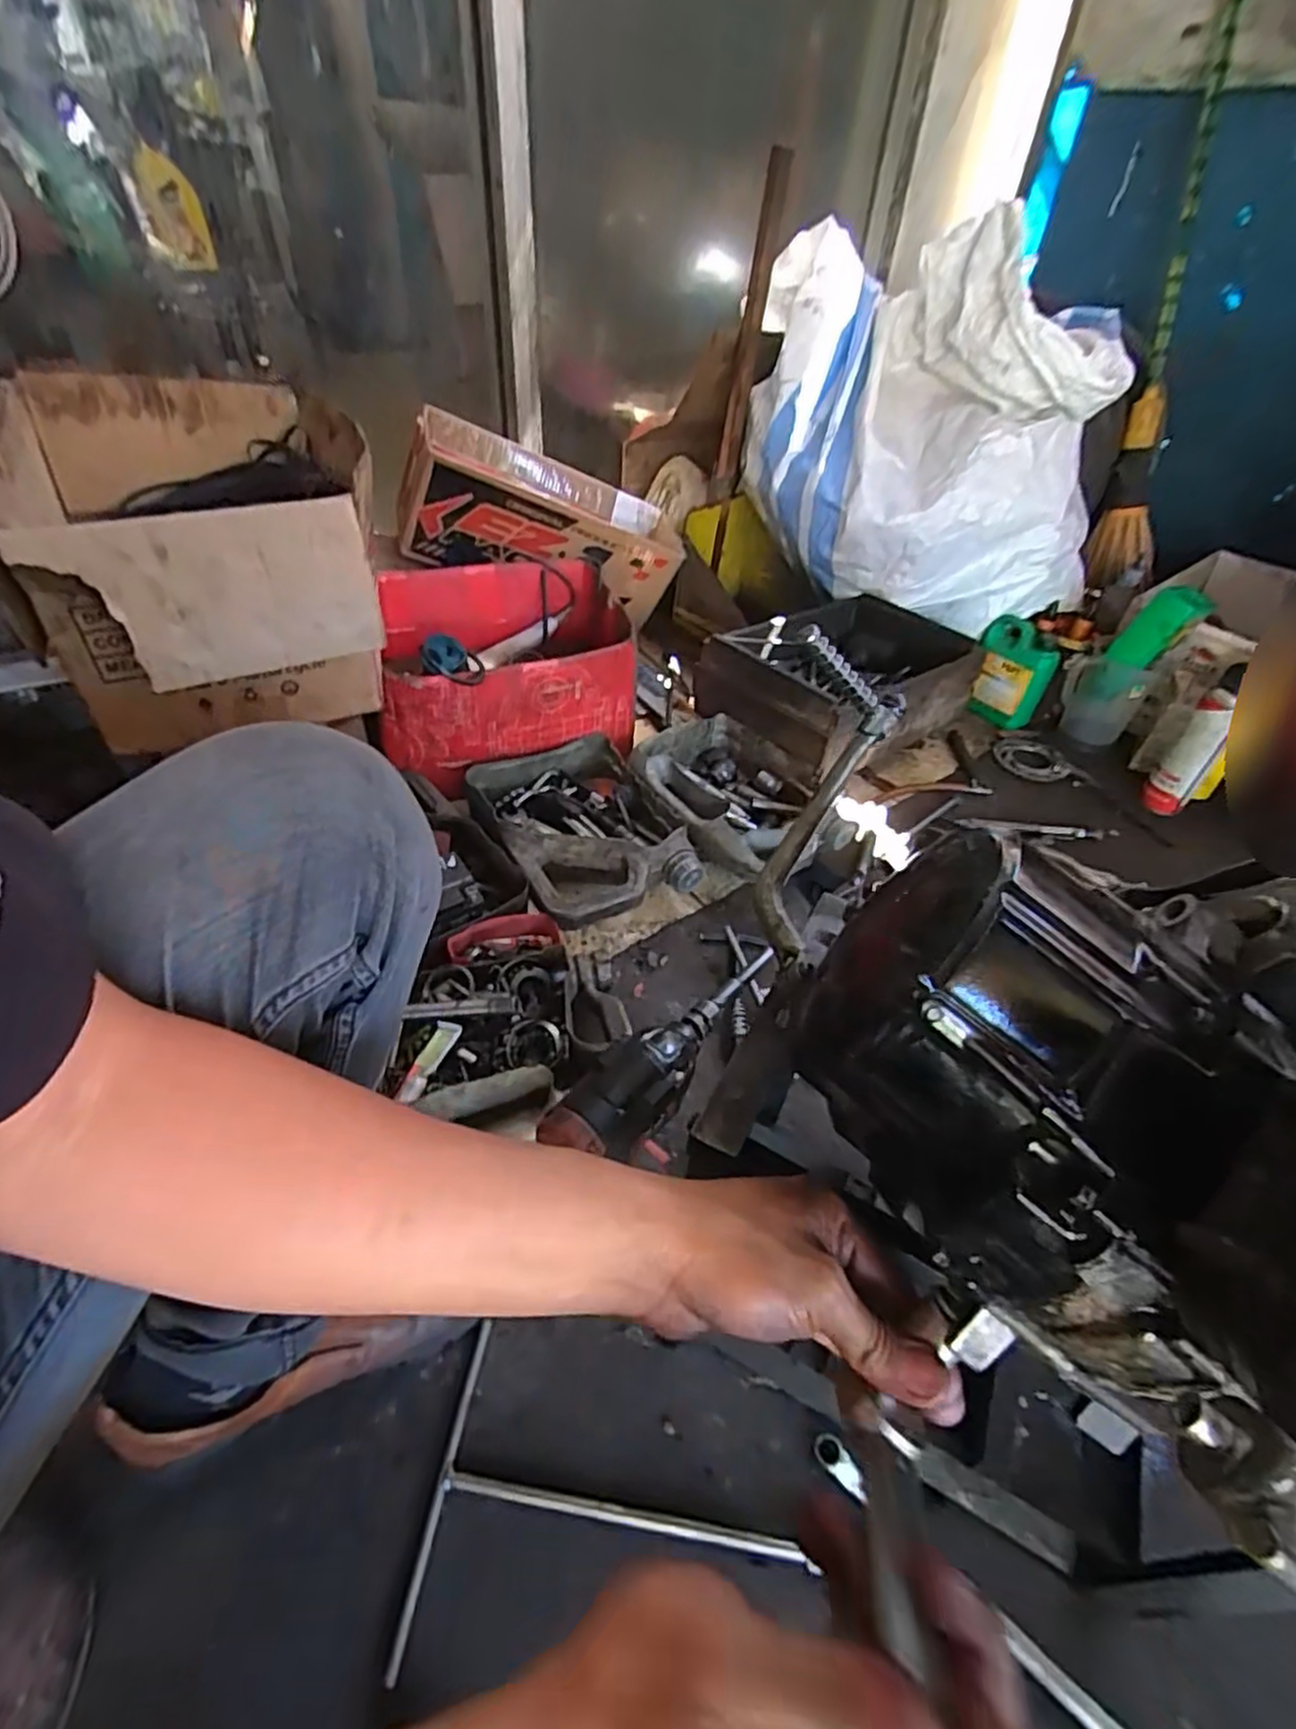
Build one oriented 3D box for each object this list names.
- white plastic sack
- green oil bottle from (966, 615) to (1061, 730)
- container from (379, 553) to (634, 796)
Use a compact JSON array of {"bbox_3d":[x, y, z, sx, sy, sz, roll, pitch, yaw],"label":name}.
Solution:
[{"bbox_3d":[0.473,-0.735,1.214,0.590,0.454,0.370,7,44,3],"label":"white plastic sack"},{"bbox_3d":[0.647,-0.337,1.279,0.129,0.160,0.078,23,47,19],"label":"green oil bottle"},{"bbox_3d":[-0.208,-0.314,1.066,0.334,0.172,0.358,-9,45,-14],"label":"container"}]

